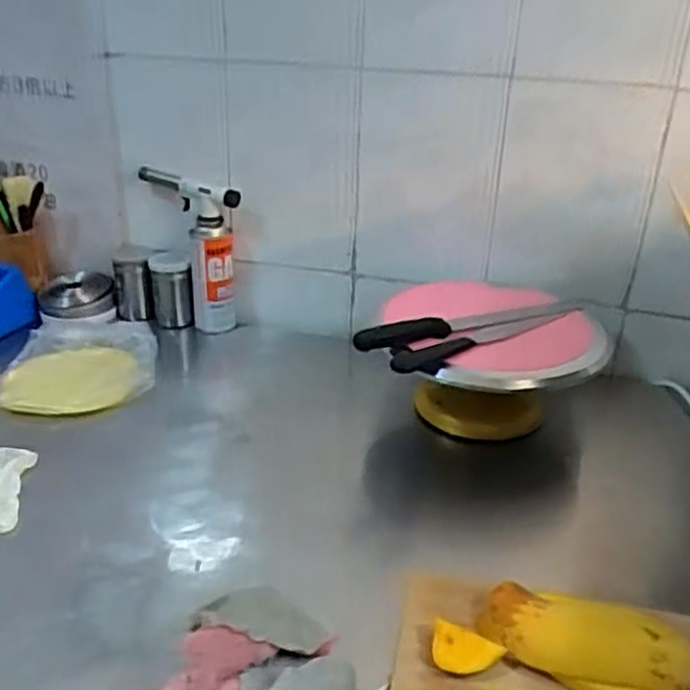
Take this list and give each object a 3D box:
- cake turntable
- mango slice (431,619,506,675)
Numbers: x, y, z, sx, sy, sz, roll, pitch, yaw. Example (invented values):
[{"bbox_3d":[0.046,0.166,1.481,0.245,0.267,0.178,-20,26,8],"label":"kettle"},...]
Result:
[{"bbox_3d":[0.192,0.031,0.949,0.234,0.144,0.230,0,27,-4],"label":"cake turntable"},{"bbox_3d":[0.099,0.254,0.603,0.056,0.025,0.030,12,29,19],"label":"mango slice"}]

